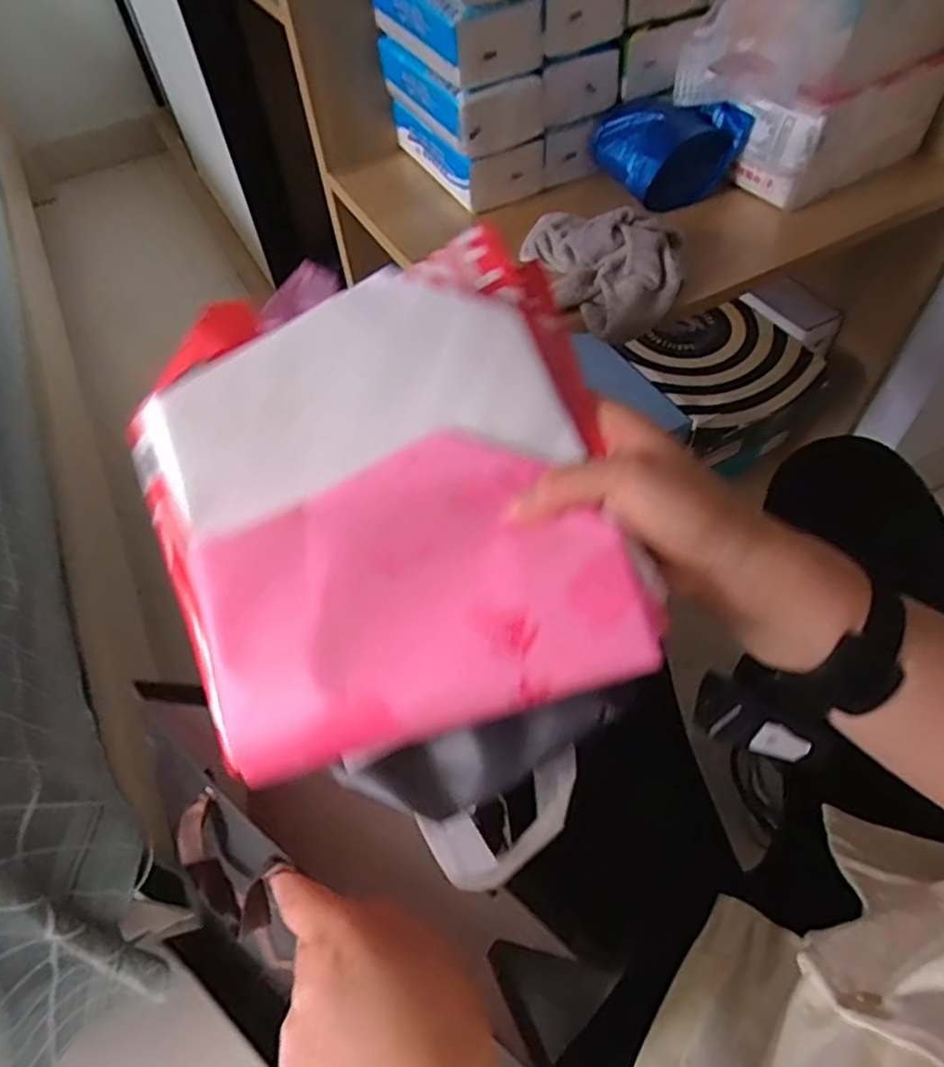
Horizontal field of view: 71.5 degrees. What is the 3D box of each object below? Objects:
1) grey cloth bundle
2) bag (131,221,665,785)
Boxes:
[{"bbox_3d":[0.109,-0.241,0.573,0.114,0.060,0.165,-36,60,-20],"label":"grey cloth bundle"},{"bbox_3d":[-0.051,-0.018,0.326,0.232,0.049,0.234,-21,76,7],"label":"bag"}]

